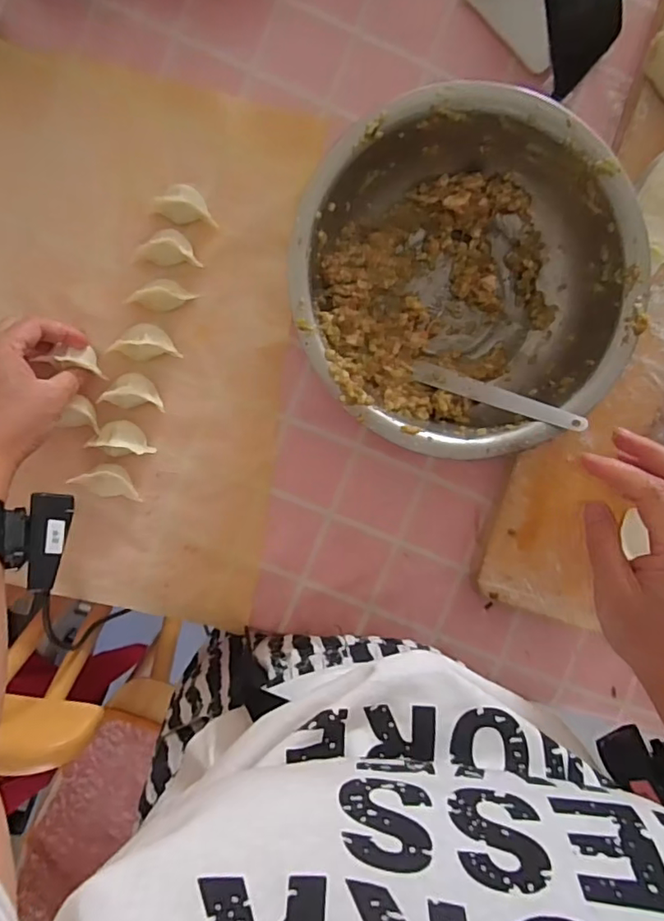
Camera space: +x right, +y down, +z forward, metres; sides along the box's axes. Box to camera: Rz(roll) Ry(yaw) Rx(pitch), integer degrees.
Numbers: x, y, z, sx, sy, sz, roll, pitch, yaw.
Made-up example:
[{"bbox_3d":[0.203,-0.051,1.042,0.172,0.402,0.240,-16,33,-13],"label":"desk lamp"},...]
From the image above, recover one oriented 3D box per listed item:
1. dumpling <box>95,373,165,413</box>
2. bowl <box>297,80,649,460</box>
[{"bbox_3d":[-0.172,-0.060,0.482,0.048,0.024,0.031,4,96,-3],"label":"dumpling"},{"bbox_3d":[0.108,-0.147,0.465,0.270,0.076,0.269,0,96,-2],"label":"bowl"}]

